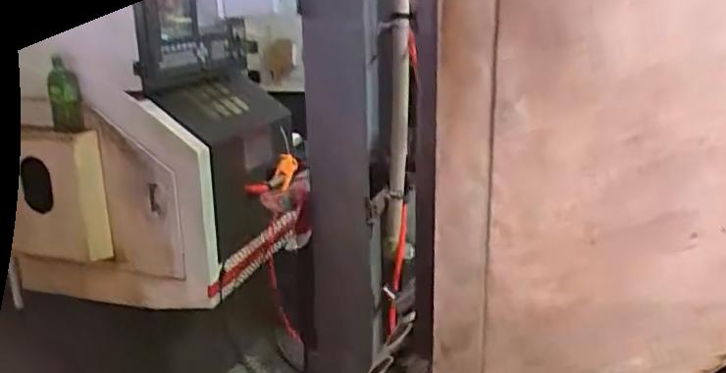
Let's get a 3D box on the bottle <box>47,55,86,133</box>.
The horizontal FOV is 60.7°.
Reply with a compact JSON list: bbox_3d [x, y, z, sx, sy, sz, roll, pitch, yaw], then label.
[{"bbox_3d":[-0.839,-0.255,1.747,0.078,0.211,0.084,-12,20,-29],"label":"bottle"}]

